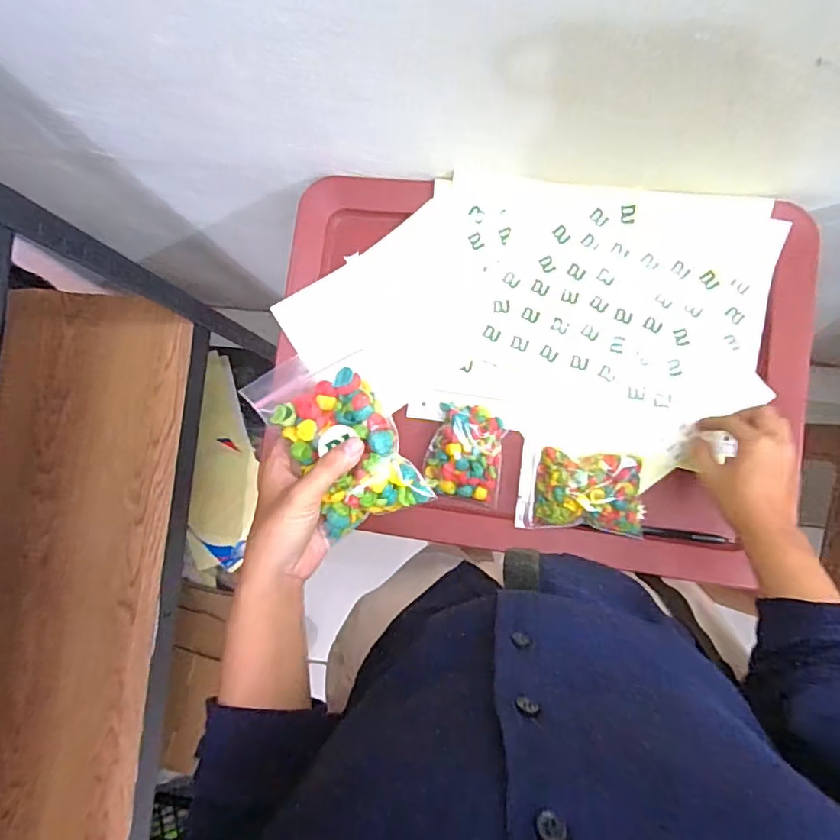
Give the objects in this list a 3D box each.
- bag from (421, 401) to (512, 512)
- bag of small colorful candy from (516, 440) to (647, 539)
[{"bbox_3d":[0.045,0.032,0.552,0.074,0.024,0.092,9,87,8],"label":"bag"},{"bbox_3d":[0.155,0.068,0.533,0.118,0.026,0.077,5,86,8],"label":"bag of small colorful candy"}]

